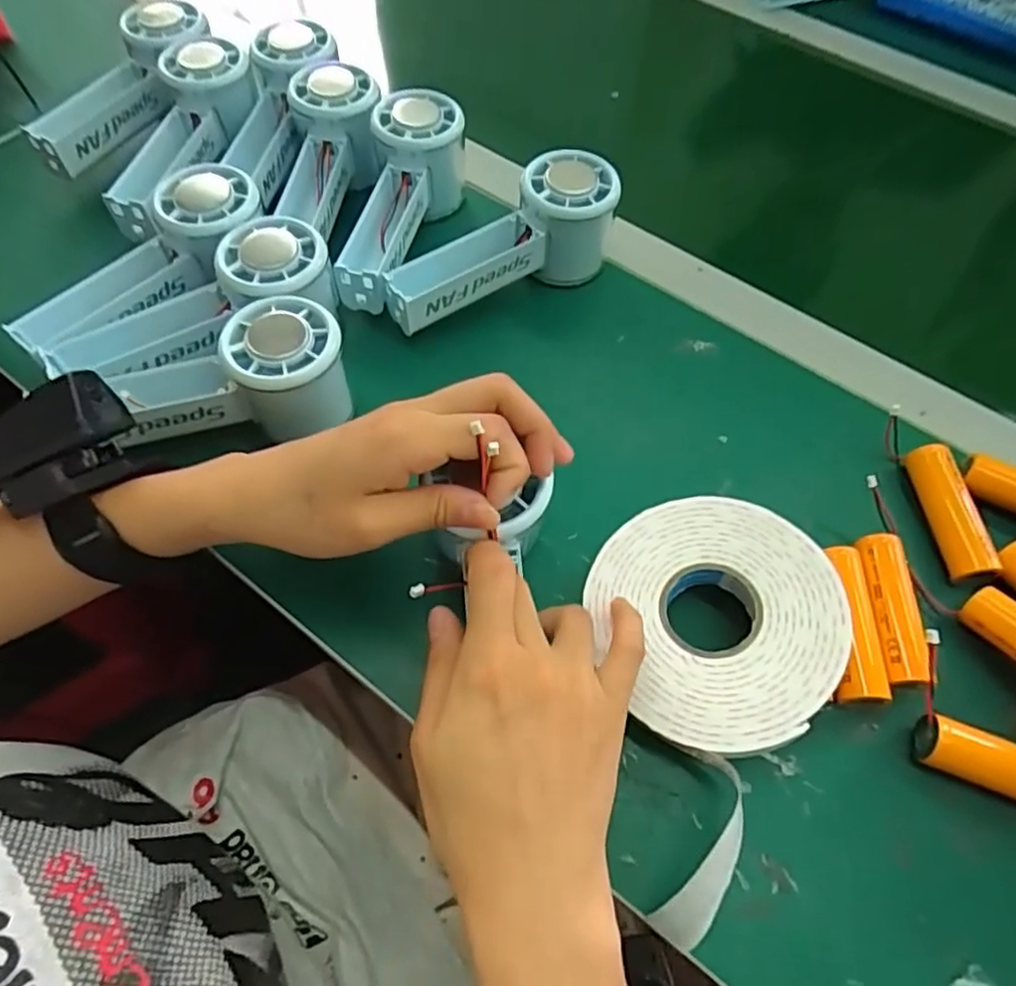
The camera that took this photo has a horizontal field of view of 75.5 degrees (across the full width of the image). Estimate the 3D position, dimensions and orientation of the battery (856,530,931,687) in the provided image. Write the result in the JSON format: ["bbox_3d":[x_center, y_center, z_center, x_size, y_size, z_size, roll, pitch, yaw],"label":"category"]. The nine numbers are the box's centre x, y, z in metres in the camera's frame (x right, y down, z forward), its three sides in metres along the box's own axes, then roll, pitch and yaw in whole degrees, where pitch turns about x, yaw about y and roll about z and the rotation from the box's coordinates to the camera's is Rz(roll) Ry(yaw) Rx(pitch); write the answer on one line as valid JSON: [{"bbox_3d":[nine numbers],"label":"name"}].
[{"bbox_3d":[0.179,0.055,0.310,0.020,0.021,0.069,2,61,-1],"label":"battery"}]

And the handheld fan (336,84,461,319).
[{"bbox_3d":[-0.068,-0.180,0.411,0.056,0.062,0.145,11,61,4],"label":"handheld fan"}]

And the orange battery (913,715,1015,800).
[{"bbox_3d":[0.210,0.117,0.277,0.072,0.021,0.021,21,62,9],"label":"orange battery"}]

